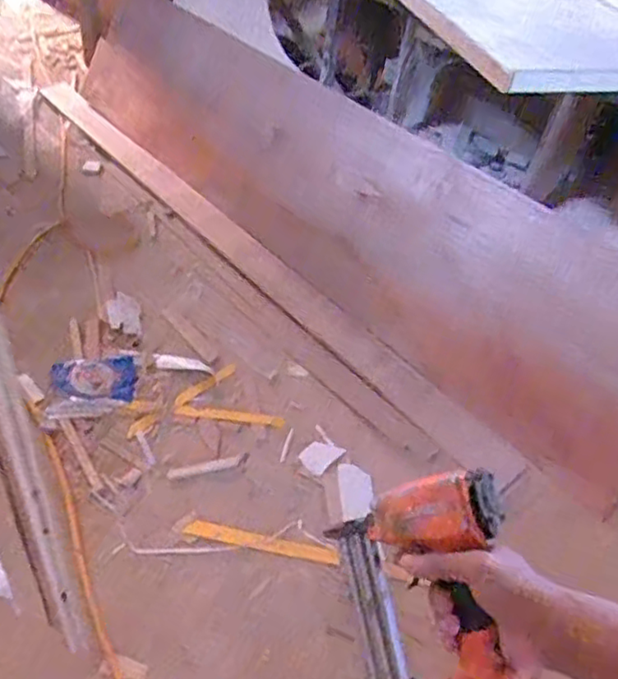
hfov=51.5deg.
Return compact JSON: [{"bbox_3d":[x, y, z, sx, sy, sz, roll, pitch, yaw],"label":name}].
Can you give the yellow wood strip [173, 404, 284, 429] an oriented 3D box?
[{"bbox_3d":[-0.208,0.199,1.689,0.280,0.008,0.030,9,68,-3],"label":"yellow wood strip"}]

